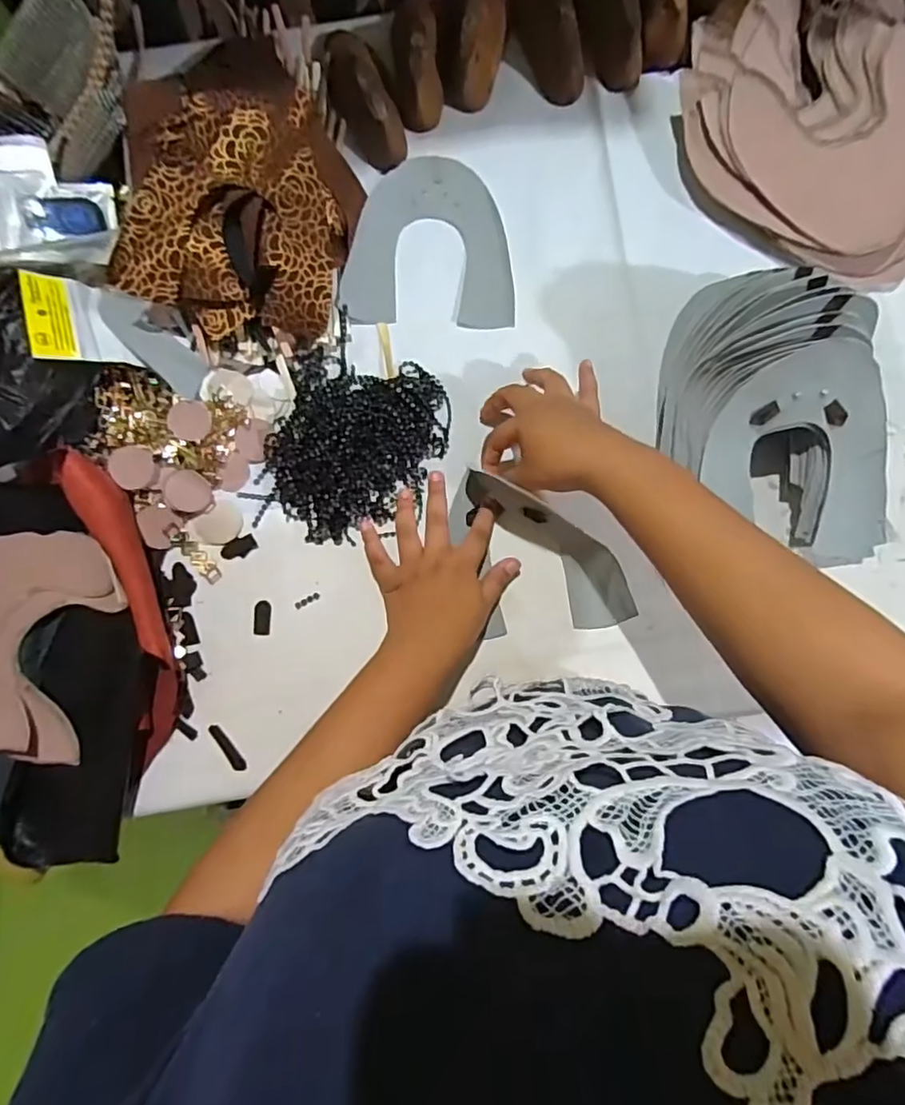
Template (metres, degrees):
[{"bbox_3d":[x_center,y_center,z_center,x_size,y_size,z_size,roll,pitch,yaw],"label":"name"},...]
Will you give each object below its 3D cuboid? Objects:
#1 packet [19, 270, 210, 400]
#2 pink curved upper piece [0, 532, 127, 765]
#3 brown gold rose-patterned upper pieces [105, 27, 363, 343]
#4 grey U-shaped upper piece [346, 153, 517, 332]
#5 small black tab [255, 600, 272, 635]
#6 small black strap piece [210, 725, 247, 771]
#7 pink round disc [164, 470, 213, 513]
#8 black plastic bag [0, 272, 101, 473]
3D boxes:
[{"bbox_3d":[-0.267,-0.175,0.466,0.130,0.013,0.078,9,66,-25],"label":"packet"},{"bbox_3d":[-0.349,0.067,0.455,0.155,0.059,0.172,4,82,2],"label":"pink curved upper piece"},{"bbox_3d":[-0.168,-0.295,0.482,0.164,0.089,0.220,0,82,1],"label":"brown gold rose-patterned upper pieces"},{"bbox_3d":[-0.019,-0.280,0.521,0.146,0.005,0.156,1,82,1],"label":"grey U-shaped upper piece"},{"bbox_3d":[-0.155,0.053,0.475,0.013,0.004,0.027,-3,82,1],"label":"small black tab"},{"bbox_3d":[-0.178,0.154,0.461,0.010,0.004,0.042,-37,83,-4],"label":"small black strap piece"},{"bbox_3d":[-0.215,-0.050,0.477,0.034,0.004,0.033,0,91,-16],"label":"pink round disc"},{"bbox_3d":[-0.344,-0.138,0.454,0.115,0.066,0.136,-8,82,0],"label":"black plastic bag"}]

